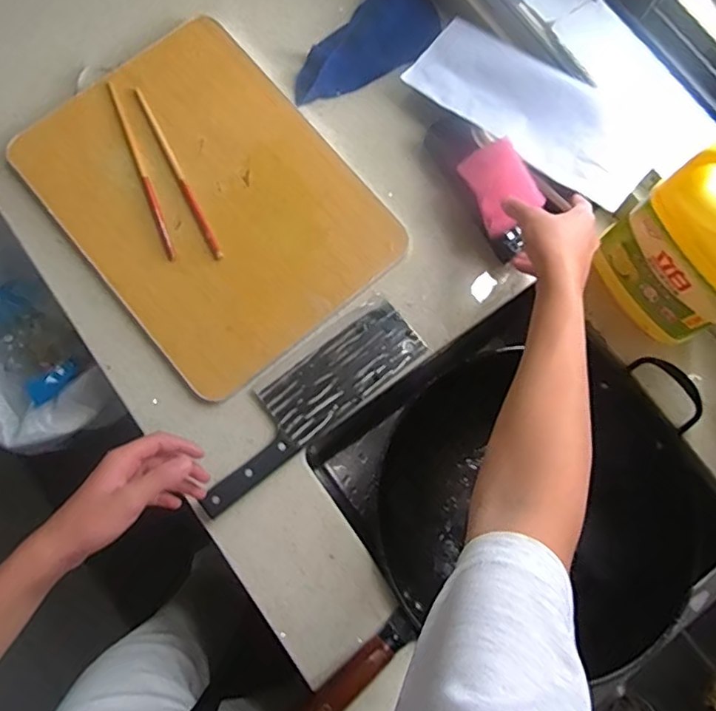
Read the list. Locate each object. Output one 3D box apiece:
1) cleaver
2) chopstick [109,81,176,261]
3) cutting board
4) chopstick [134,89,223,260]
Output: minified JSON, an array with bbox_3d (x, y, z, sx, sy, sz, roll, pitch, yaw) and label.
[{"bbox_3d":[-0.058,0.044,0.619,0.281,0.022,0.086,-38,82,-9],"label":"cleaver"},{"bbox_3d":[-0.248,-0.215,0.663,0.011,0.004,0.230,-20,80,-4],"label":"chopstick"},{"bbox_3d":[-0.172,-0.179,0.665,0.299,0.018,0.387,-40,82,-9],"label":"cutting board"},{"bbox_3d":[-0.207,-0.209,0.662,0.010,0.005,0.229,-27,80,-6],"label":"chopstick"}]

